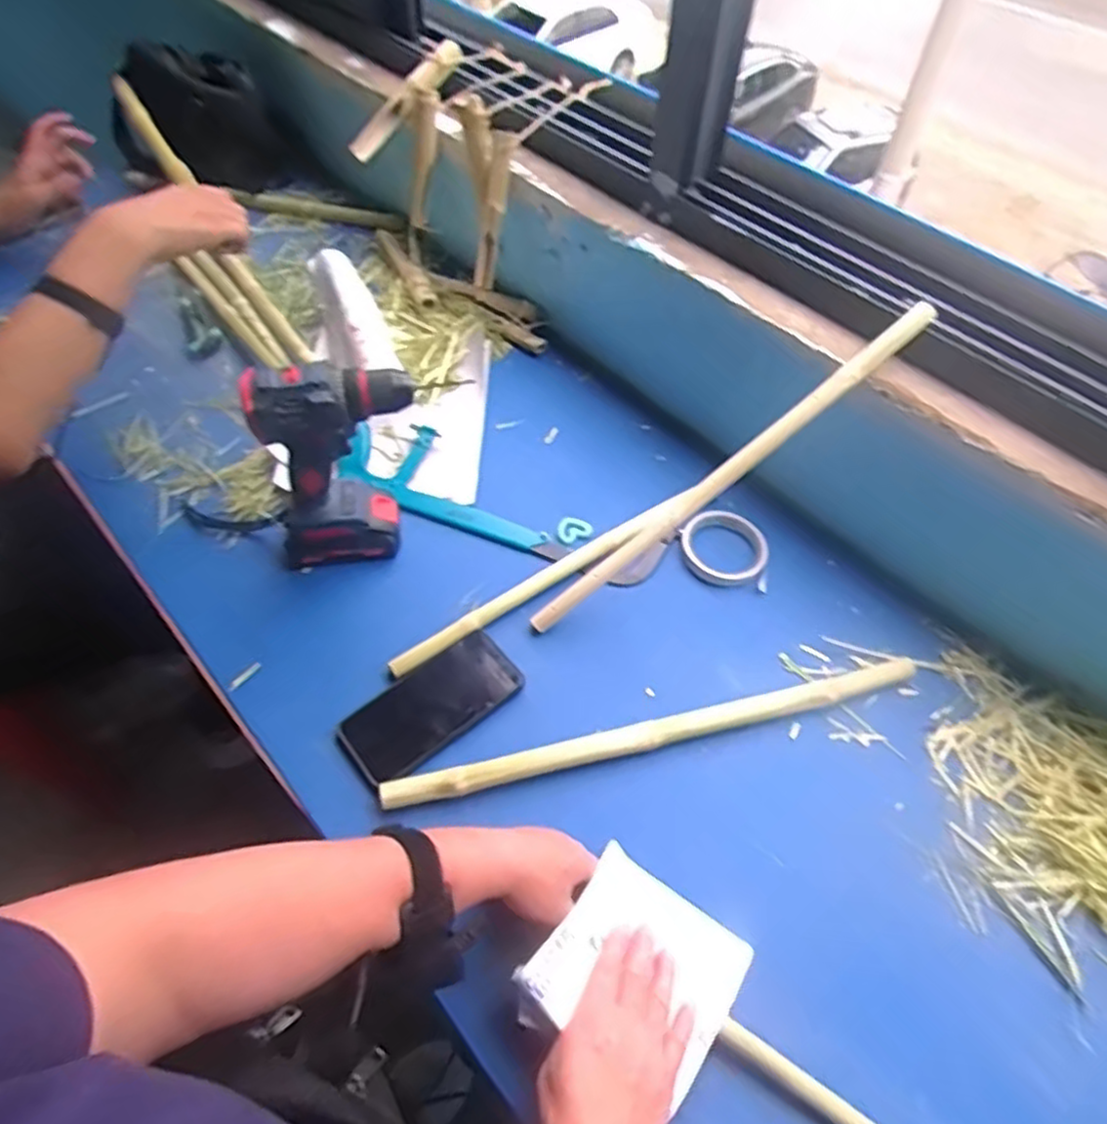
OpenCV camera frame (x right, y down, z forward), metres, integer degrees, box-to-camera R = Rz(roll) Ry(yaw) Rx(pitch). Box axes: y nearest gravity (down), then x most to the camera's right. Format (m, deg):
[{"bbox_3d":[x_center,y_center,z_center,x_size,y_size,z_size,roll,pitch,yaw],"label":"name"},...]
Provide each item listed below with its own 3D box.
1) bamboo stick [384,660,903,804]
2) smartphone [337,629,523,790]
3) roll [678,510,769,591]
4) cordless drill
[{"bbox_3d":[0.104,0.156,0.670,0.515,0.019,0.029,-12,57,-11],"label":"bamboo stick"},{"bbox_3d":[-0.111,0.131,0.669,0.165,0.006,0.079,-36,64,-24],"label":"smartphone"},{"bbox_3d":[0.188,-0.020,0.799,0.094,0.019,0.099,1,56,-2],"label":"roll"},{"bbox_3d":[-0.202,-0.089,0.700,0.166,0.221,0.077,2,55,-1],"label":"cordless drill"}]

